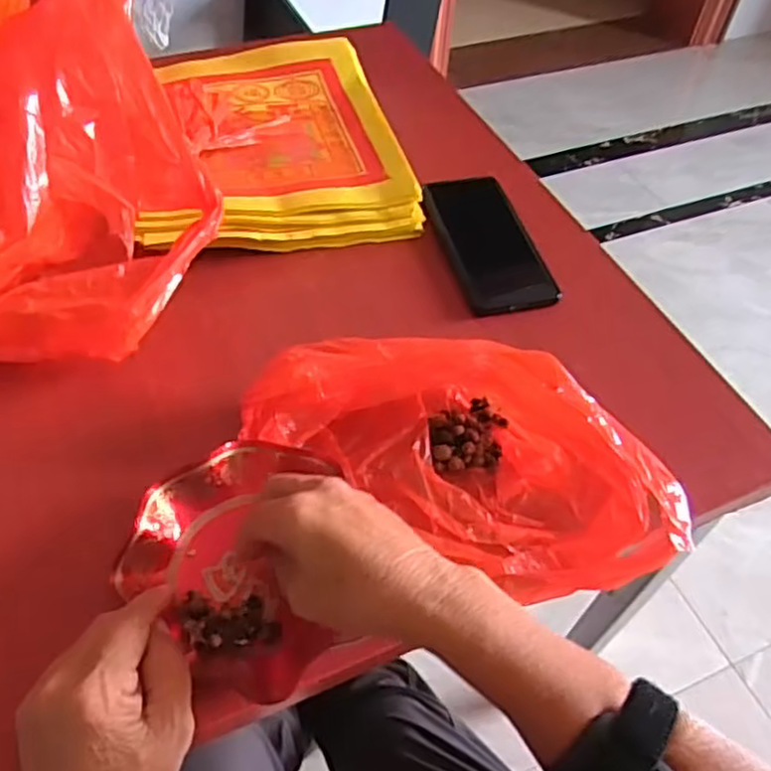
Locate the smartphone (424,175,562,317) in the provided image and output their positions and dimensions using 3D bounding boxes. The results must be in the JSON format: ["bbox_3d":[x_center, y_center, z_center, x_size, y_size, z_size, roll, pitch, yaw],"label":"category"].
[{"bbox_3d":[0.087,-0.122,0.593,0.075,0.013,0.154,-11,54,-12],"label":"smartphone"}]

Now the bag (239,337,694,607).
[{"bbox_3d":[0.053,0.038,0.436,0.256,0.063,0.127,28,55,18],"label":"bag"}]

